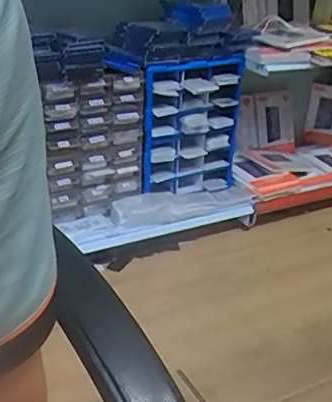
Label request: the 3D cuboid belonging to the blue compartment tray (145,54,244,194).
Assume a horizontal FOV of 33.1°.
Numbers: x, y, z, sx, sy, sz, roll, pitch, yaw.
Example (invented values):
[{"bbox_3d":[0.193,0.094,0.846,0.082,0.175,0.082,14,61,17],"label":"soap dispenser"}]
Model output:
[{"bbox_3d":[0.084,-0.248,1.887,0.360,0.443,0.086,-7,21,-23],"label":"blue compartment tray"}]

